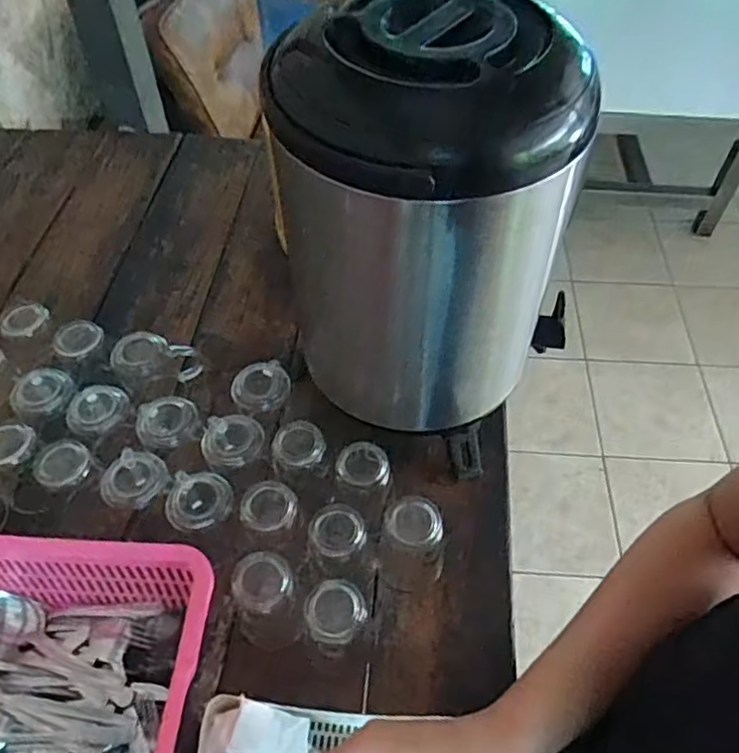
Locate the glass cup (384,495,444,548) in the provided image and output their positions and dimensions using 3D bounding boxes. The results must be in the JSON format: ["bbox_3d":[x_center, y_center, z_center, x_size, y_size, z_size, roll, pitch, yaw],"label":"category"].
[{"bbox_3d":[0.041,0.153,0.620,0.051,0.089,0.043,5,53,4],"label":"glass cup"}]

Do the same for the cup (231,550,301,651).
[{"bbox_3d":[-0.095,0.204,0.578,0.052,0.112,0.057,0,53,0],"label":"cup"}]

